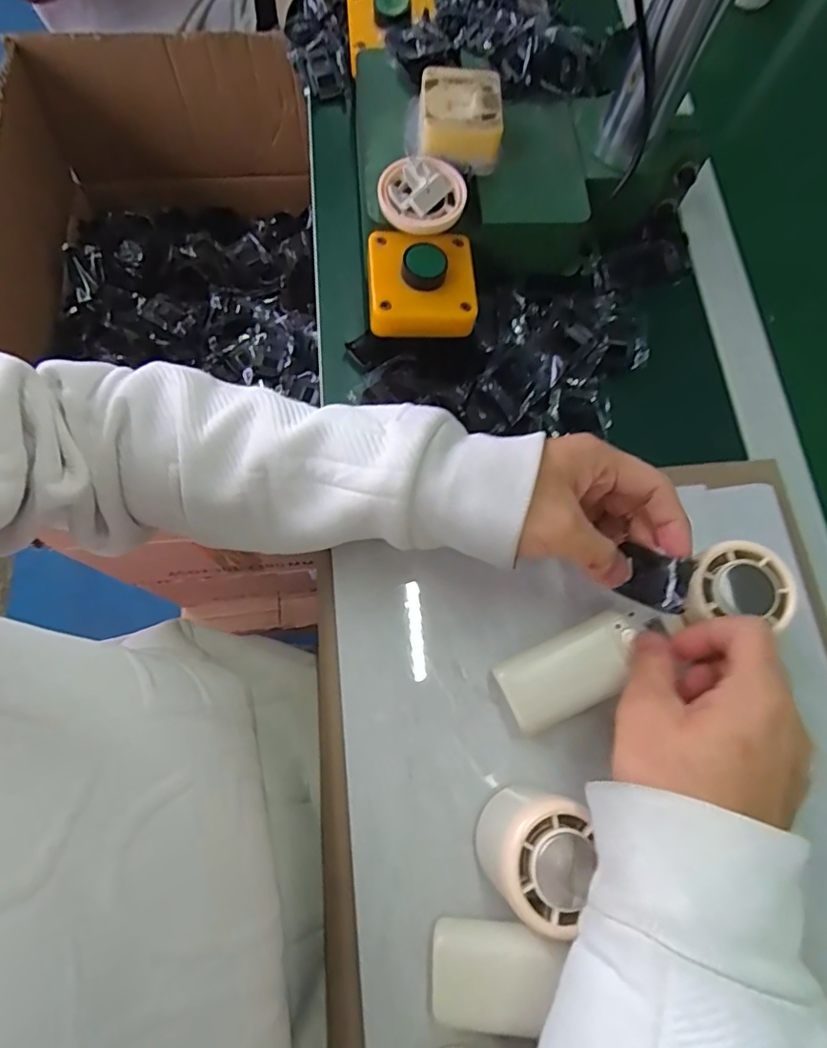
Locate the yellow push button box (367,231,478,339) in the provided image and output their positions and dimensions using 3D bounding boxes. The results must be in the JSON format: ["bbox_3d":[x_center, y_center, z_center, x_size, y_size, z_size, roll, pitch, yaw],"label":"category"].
[{"bbox_3d":[0.005,-0.155,0.363,0.068,0.045,0.065,-3,76,-1],"label":"yellow push button box"}]

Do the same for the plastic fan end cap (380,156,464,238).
[{"bbox_3d":[0.007,-0.215,0.354,0.055,0.011,0.051,-23,77,-5],"label":"plastic fan end cap"}]

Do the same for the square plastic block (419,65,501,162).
[{"bbox_3d":[0.032,-0.273,0.368,0.053,0.025,0.058,-2,76,0],"label":"square plastic block"}]

